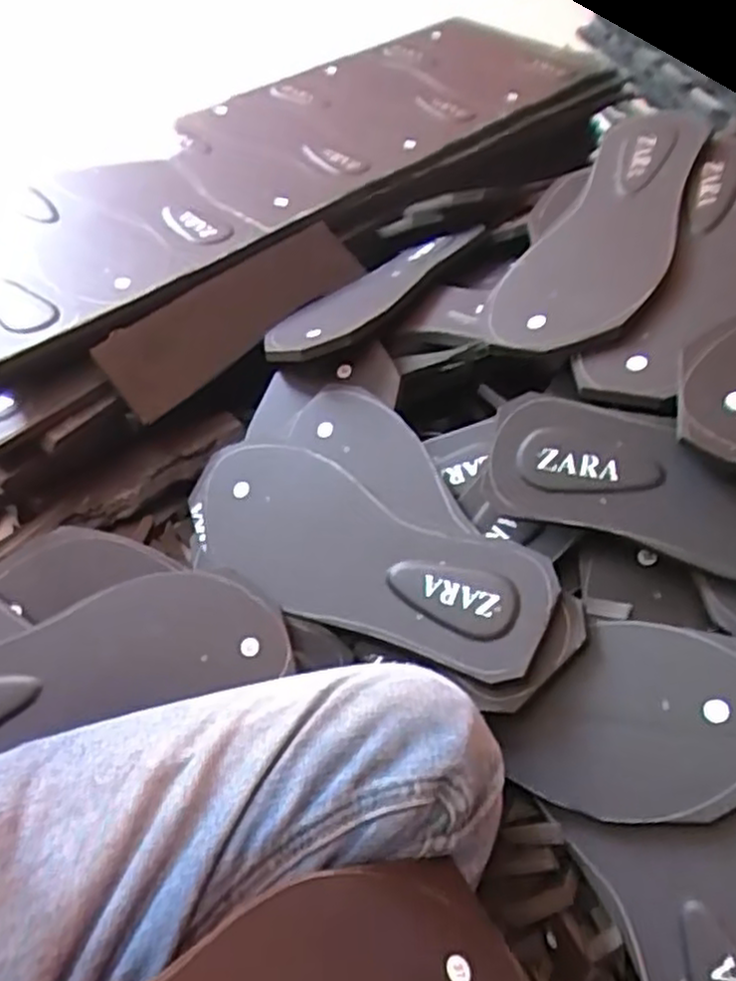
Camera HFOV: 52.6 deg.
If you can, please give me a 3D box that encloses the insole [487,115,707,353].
[{"bbox_3d":[0.162,-0.175,0.499,0.090,0.019,0.223,20,65,36],"label":"insole"}]

